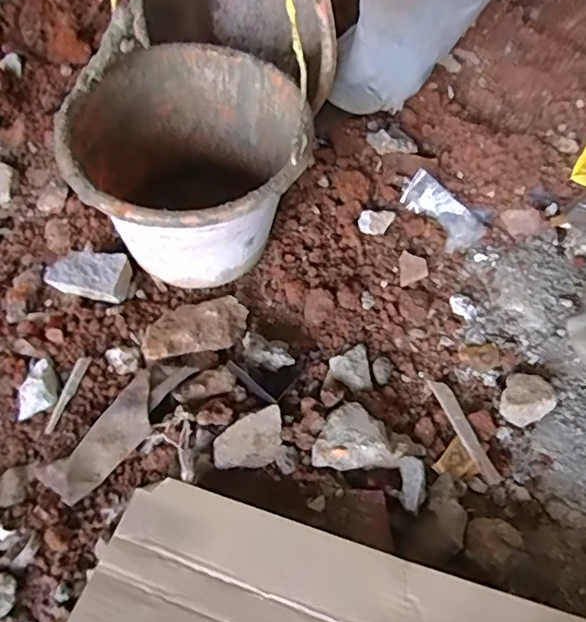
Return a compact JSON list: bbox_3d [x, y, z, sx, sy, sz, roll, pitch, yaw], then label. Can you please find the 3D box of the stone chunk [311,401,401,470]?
[{"bbox_3d":[0.061,0.139,0.613,0.087,0.031,0.073,-14,59,-8],"label":"stone chunk"}]

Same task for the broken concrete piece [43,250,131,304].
[{"bbox_3d":[-0.263,-0.049,0.729,0.090,0.047,0.063,6,59,4],"label":"broken concrete piece"}]

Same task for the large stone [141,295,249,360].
[{"bbox_3d":[-0.120,0.021,0.686,0.127,0.044,0.068,-16,60,-9],"label":"large stone"}]

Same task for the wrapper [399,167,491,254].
[{"bbox_3d":[0.225,-0.151,0.806,0.084,0.042,0.122,-30,63,-17],"label":"wrapper"}]

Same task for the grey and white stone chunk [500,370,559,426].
[{"bbox_3d":[0.276,0.100,0.654,0.053,0.026,0.065,24,61,14],"label":"grey and white stone chunk"}]

